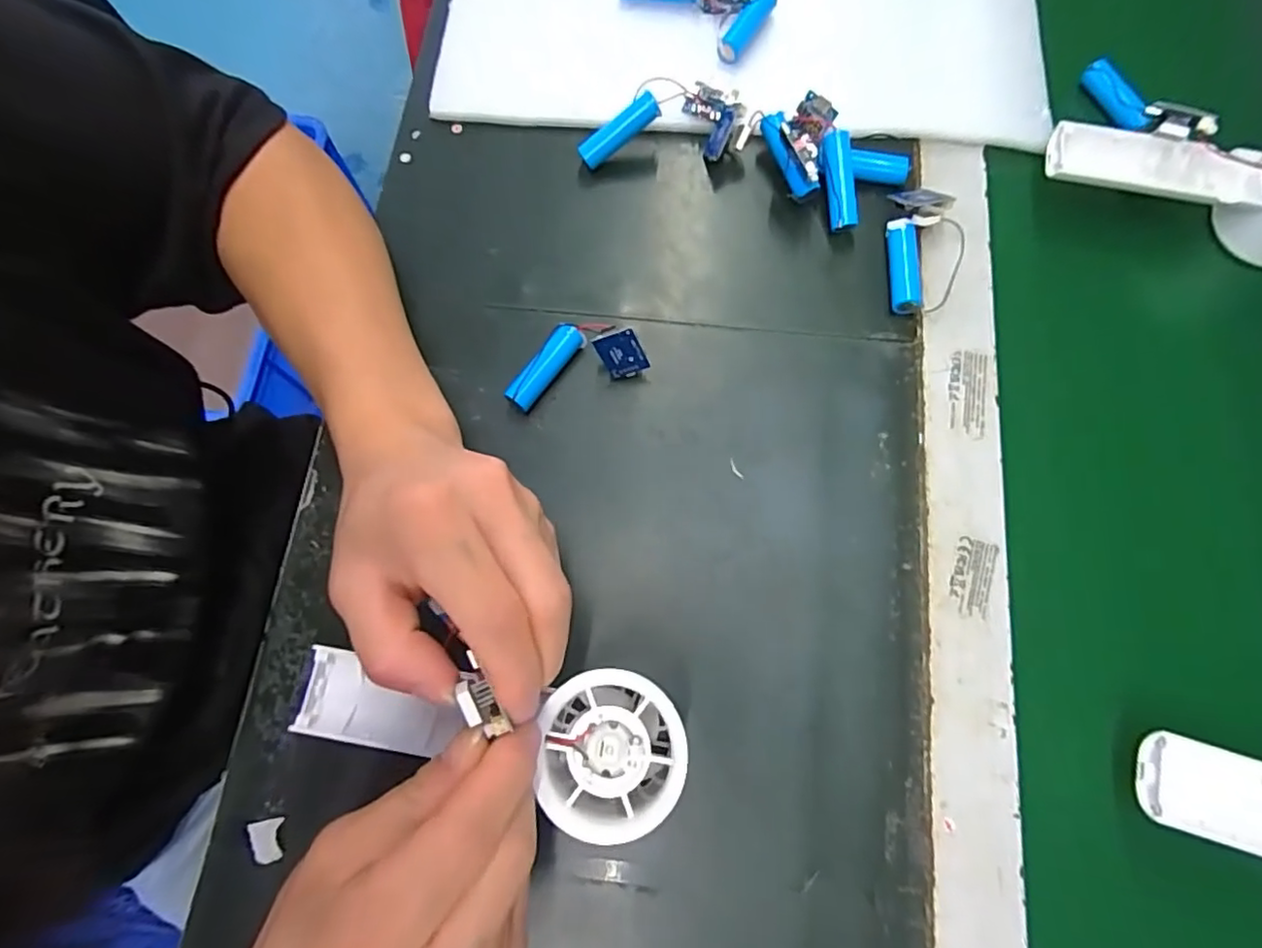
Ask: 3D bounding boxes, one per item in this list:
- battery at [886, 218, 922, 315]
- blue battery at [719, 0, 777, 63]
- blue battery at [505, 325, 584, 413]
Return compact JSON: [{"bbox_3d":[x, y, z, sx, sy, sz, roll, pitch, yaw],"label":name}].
[{"bbox_3d":[0.144,-0.110,0.326,0.015,0.015,0.049,0,74,2],"label":"battery"},{"bbox_3d":[0.069,-0.267,0.363,0.013,0.017,0.051,36,78,11],"label":"blue battery"},{"bbox_3d":[-0.043,-0.054,0.314,0.013,0.018,0.050,35,78,11],"label":"blue battery"}]

